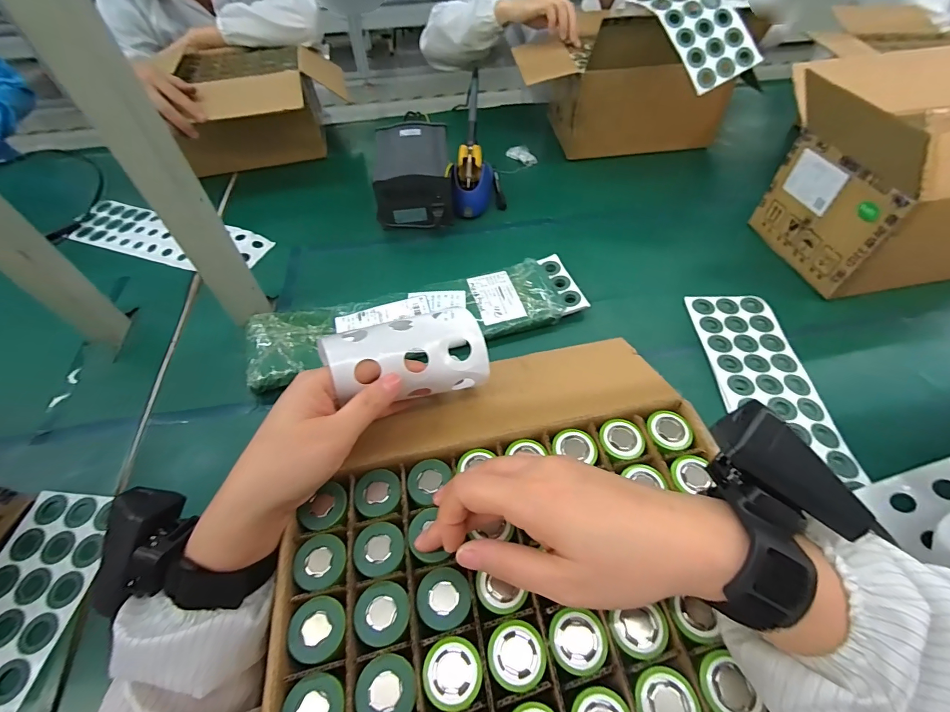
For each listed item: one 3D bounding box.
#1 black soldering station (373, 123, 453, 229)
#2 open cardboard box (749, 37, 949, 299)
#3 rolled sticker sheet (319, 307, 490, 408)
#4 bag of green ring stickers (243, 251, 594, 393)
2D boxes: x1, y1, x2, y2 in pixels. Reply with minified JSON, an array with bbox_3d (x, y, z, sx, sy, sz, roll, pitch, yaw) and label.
[{"bbox_3d":[-0.107,-0.321,0.730,0.132,0.093,0.197,-2,54,0],"label":"black soldering station"},{"bbox_3d":[0.634,-0.256,0.571,0.374,0.212,0.263,-13,54,-8],"label":"open cardboard box"},{"bbox_3d":[-0.049,0.000,0.299,0.115,0.043,0.051,-4,51,-24],"label":"rolled sticker sheet"},{"bbox_3d":[-0.072,-0.059,0.564,0.467,0.032,0.119,-16,55,-9],"label":"bag of green ring stickers"}]

